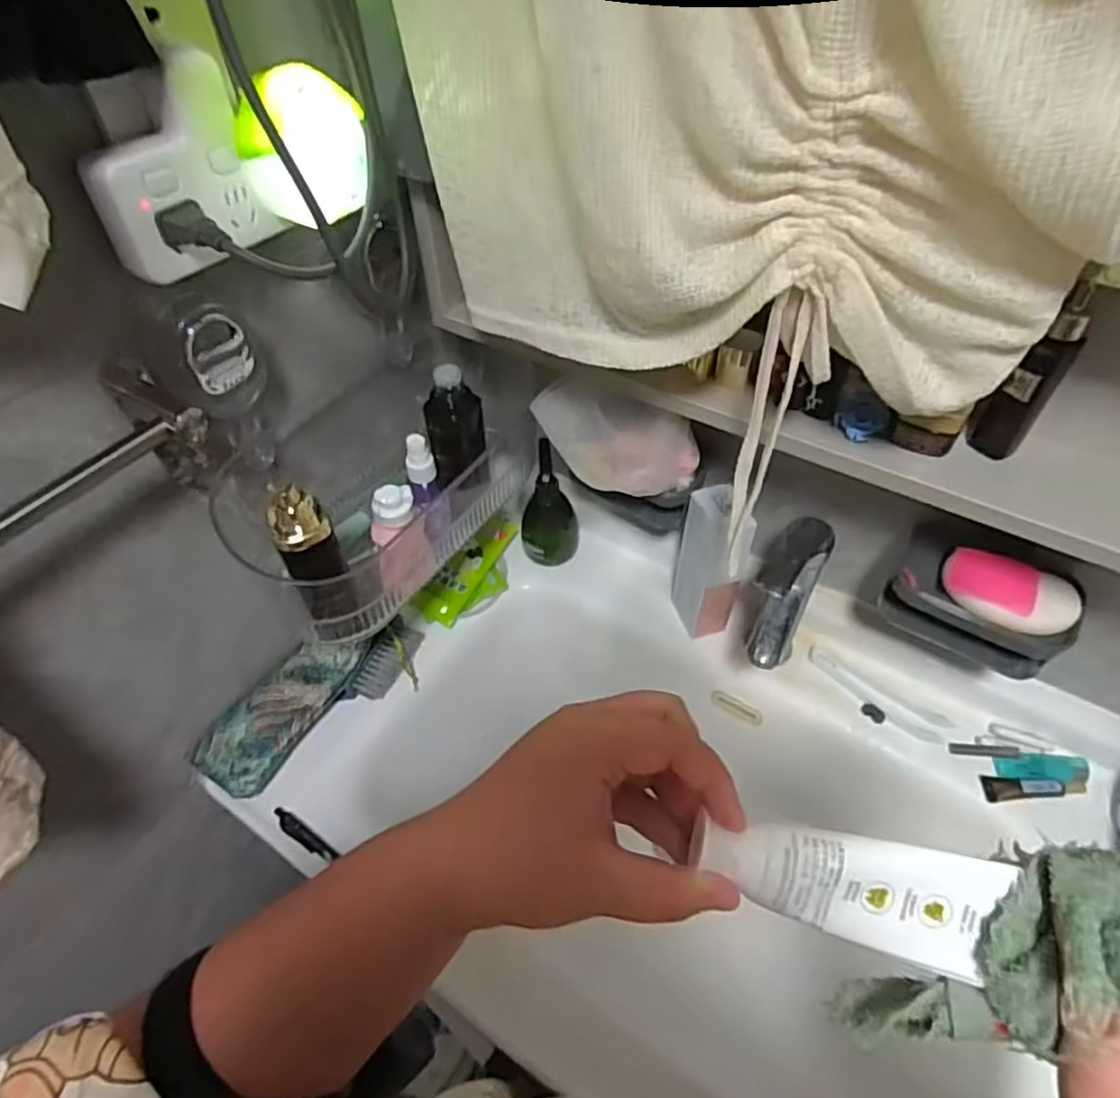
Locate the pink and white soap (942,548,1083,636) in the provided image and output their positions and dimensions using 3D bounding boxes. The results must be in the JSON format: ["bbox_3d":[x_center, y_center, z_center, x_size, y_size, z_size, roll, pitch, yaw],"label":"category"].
[{"bbox_3d":[0.351,0.036,0.530,0.093,0.026,0.056,16,72,18],"label":"pink and white soap"}]

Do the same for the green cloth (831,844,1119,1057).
[{"bbox_3d":[0.155,0.147,0.236,0.032,0.133,0.053,23,39,-34],"label":"green cloth"}]

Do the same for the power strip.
[{"bbox_3d":[-0.221,-0.218,0.391,0.030,0.097,0.094,30,57,25],"label":"power strip"}]

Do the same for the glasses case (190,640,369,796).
[{"bbox_3d":[-0.267,0.150,0.660,0.062,0.034,0.177,22,54,20],"label":"glasses case"}]

